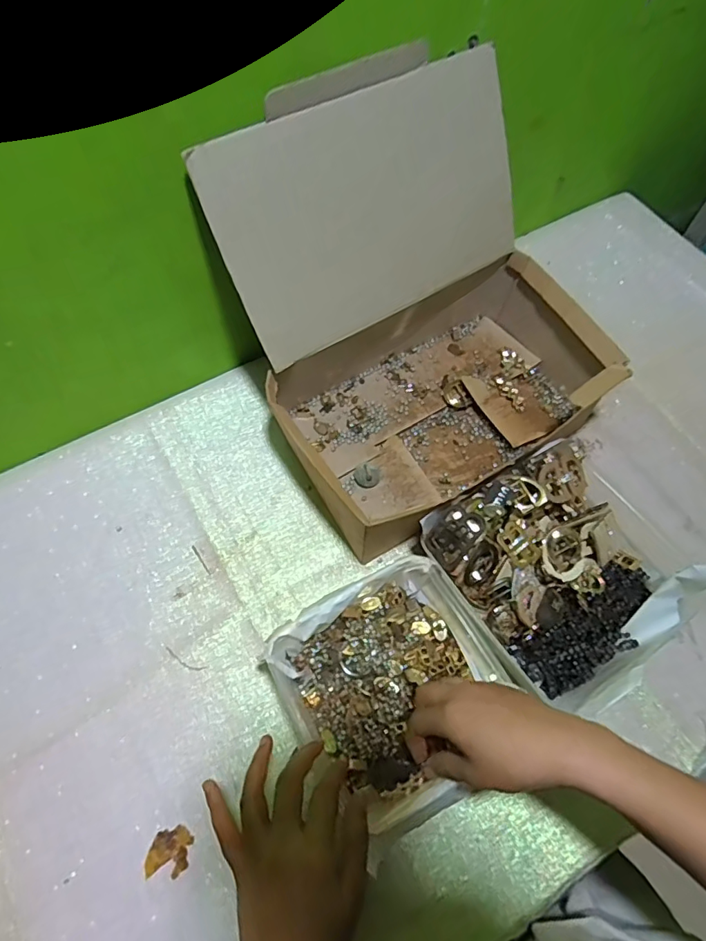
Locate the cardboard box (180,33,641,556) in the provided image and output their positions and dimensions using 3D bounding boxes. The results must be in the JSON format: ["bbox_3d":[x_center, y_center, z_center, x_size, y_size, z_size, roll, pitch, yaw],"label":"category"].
[{"bbox_3d":[0.072,-0.148,0.499,0.330,0.258,0.313,-28,69,-14],"label":"cardboard box"}]

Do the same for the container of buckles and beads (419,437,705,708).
[{"bbox_3d":[0.201,0.089,0.484,0.220,0.083,0.200,-30,69,-15],"label":"container of buckles and beads"}]

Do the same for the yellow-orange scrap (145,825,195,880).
[{"bbox_3d":[-0.149,0.310,0.414,0.033,0.004,0.034,9,65,2],"label":"yellow-orange scrap"}]

